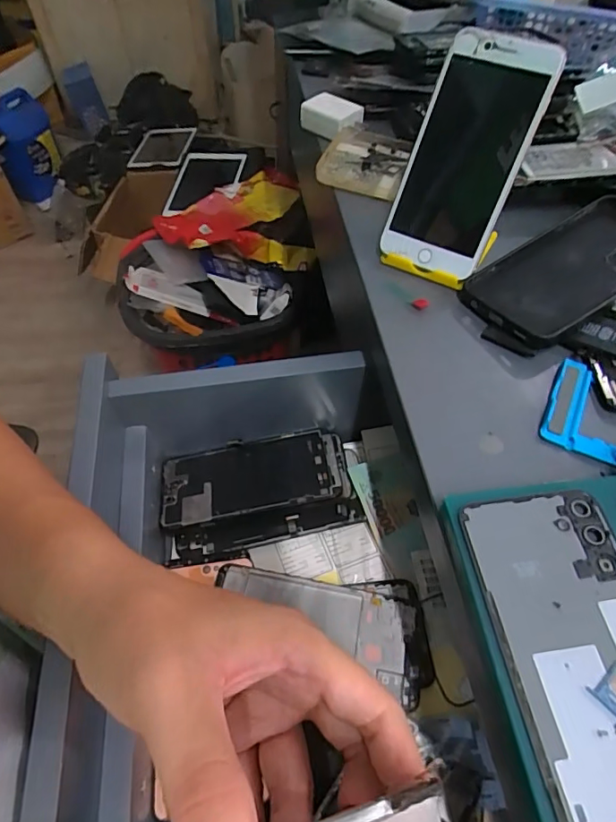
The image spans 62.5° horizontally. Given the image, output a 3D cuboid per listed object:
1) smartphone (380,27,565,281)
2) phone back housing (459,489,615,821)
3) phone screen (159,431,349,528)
[{"bbox_3d":[0.109,-0.176,0.357,0.074,0.149,0.012,26,23,17],"label":"smartphone"},{"bbox_3d":[0.122,0.108,0.220,0.072,0.004,0.152,-7,55,-3],"label":"phone back housing"},{"bbox_3d":[-0.048,0.059,0.447,0.162,0.011,0.073,-12,49,1],"label":"phone screen"}]

